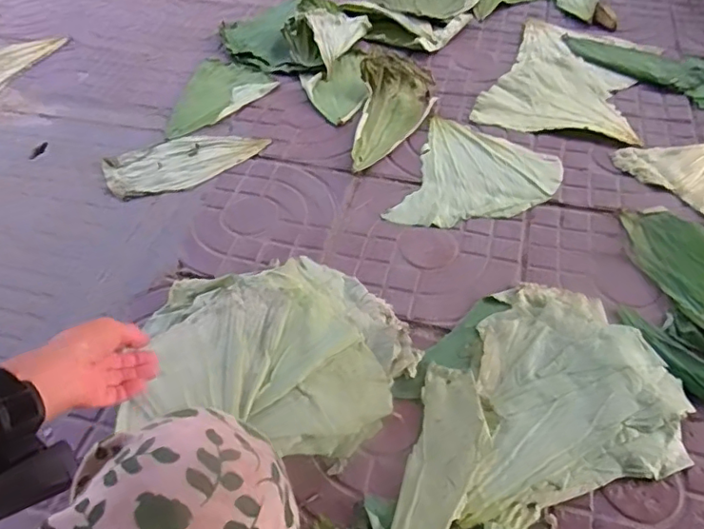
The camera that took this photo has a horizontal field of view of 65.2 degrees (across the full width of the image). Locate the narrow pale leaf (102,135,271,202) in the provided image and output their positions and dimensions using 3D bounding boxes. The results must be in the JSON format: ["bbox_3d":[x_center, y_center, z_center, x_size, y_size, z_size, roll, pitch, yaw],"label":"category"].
[{"bbox_3d":[-0.316,-0.198,1.051,0.296,0.010,0.148,-18,51,-12],"label":"narrow pale leaf"}]

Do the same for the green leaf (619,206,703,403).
[{"bbox_3d":[0.475,0.041,0.792,0.173,0.038,0.342,2,50,4],"label":"green leaf"}]

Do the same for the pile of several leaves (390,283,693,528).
[{"bbox_3d":[0.160,0.221,0.638,0.573,0.058,0.294,-35,56,-24],"label":"pile of several leaves"}]

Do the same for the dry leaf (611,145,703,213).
[{"bbox_3d":[0.620,-0.179,0.991,0.213,0.013,0.215,-34,56,-24],"label":"dry leaf"}]

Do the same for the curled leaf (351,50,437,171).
[{"bbox_3d":[0.085,-0.318,1.098,0.146,0.058,0.322,3,50,5],"label":"curled leaf"}]

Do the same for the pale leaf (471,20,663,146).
[{"bbox_3d":[0.463,-0.403,1.187,0.305,0.014,0.429,16,52,16],"label":"pale leaf"}]

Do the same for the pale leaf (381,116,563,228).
[{"bbox_3d":[0.230,-0.149,0.985,0.251,0.014,0.285,15,52,15],"label":"pale leaf"}]

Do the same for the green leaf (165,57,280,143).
[{"bbox_3d":[-0.315,-0.363,1.187,0.199,0.011,0.265,28,56,24],"label":"green leaf"}]

